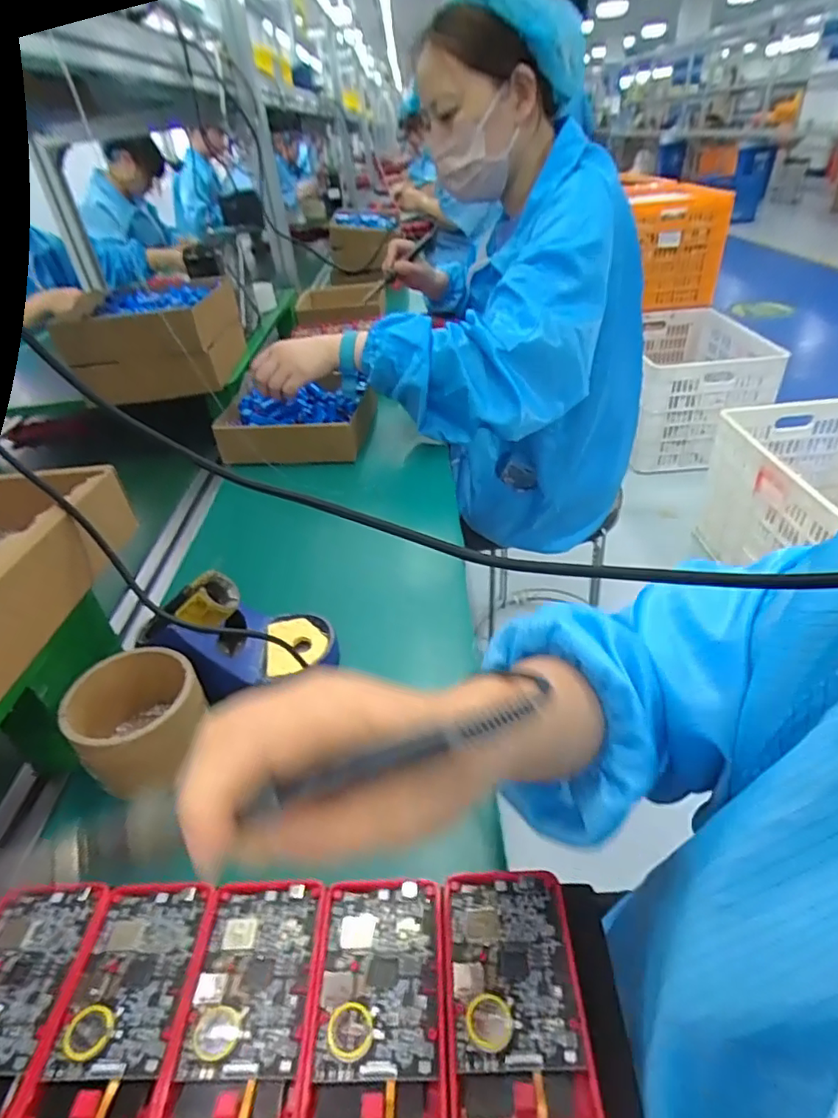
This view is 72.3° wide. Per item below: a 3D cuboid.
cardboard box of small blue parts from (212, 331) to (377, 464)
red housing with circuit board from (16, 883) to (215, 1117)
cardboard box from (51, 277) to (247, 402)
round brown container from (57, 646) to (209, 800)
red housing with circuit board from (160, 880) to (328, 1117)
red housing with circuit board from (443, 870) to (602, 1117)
[{"bbox_3d":[-0.168,-0.208,0.824,0.201,0.054,0.182,-2,37,5],"label":"cardboard box of small blue parts"},{"bbox_3d":[-0.144,0.221,0.275,0.059,0.007,0.120,-4,37,3],"label":"red housing with circuit board"},{"bbox_3d":[-0.374,-0.317,0.827,0.186,0.113,0.200,-4,37,2],"label":"cardboard box"},{"bbox_3d":[-0.196,0.114,0.401,0.082,0.060,0.083,-4,37,3],"label":"round brown container"},{"bbox_3d":[-0.081,0.217,0.272,0.059,0.006,0.121,-3,37,3],"label":"red housing with circuit board"},{"bbox_3d":[0.044,0.208,0.265,0.062,0.007,0.120,-4,37,2],"label":"red housing with circuit board"}]

